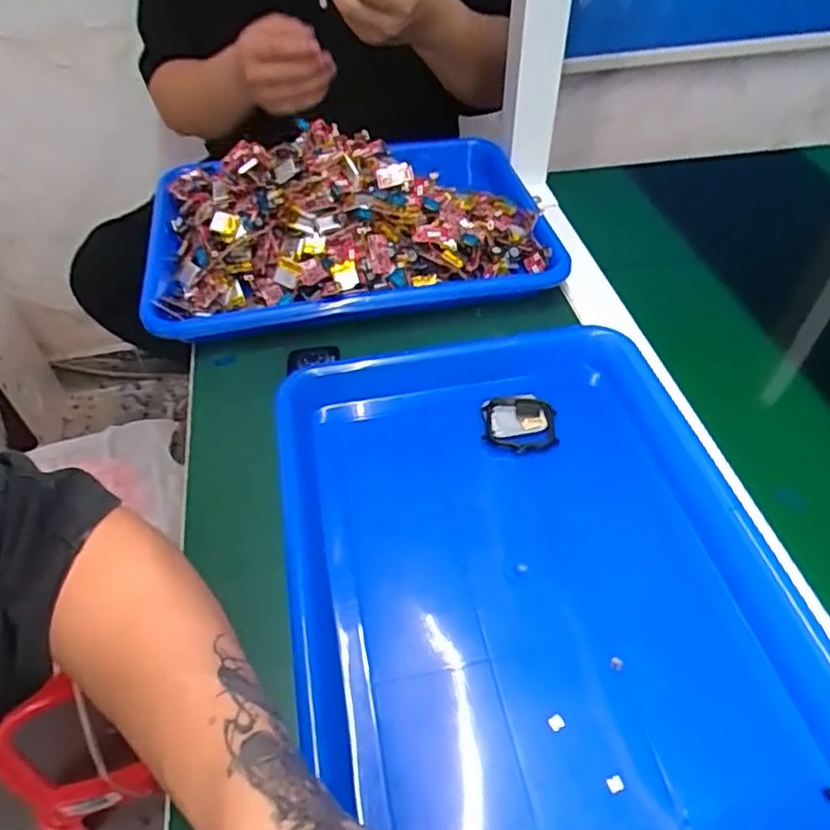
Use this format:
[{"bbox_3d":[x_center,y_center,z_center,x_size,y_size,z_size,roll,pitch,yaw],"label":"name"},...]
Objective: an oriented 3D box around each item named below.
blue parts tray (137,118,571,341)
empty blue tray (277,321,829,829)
[{"bbox_3d":[-0.063,-0.175,0.551,0.337,0.060,0.246,-9,49,-3],"label":"blue parts tray"},{"bbox_3d":[0.062,0.086,0.353,0.255,0.042,0.329,-10,49,-7],"label":"empty blue tray"}]

